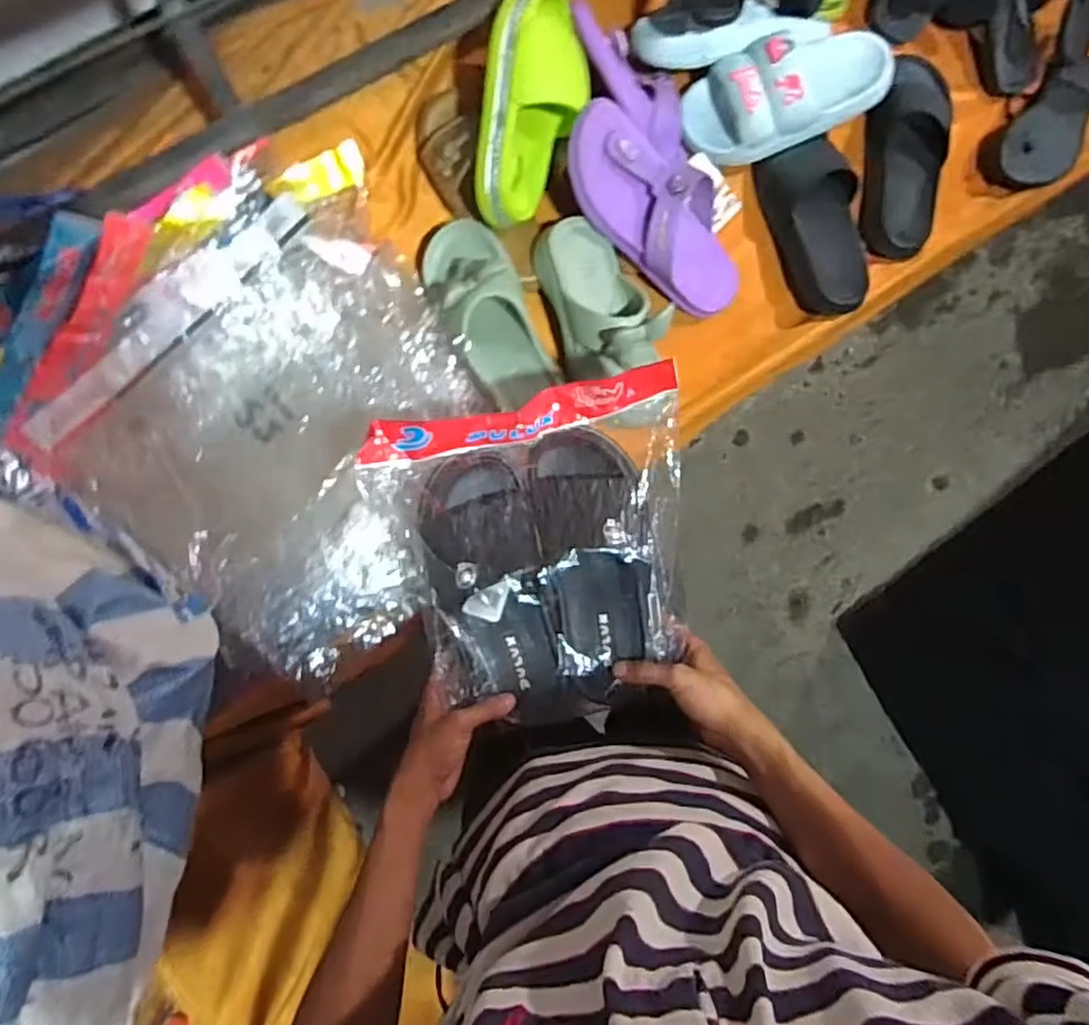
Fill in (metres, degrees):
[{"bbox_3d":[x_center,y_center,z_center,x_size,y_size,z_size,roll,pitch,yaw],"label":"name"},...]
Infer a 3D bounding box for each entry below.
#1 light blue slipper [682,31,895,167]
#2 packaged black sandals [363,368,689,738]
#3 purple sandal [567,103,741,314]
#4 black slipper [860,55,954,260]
[{"bbox_3d":[0.285,-0.487,0.798,0.231,0.089,0.106,-20,88,-6],"label":"light blue slipper"},{"bbox_3d":[0.005,0.039,0.635,0.279,0.063,0.290,-13,87,-6],"label":"packaged black sandals"},{"bbox_3d":[0.130,-0.329,0.771,0.259,0.049,0.107,42,83,-22],"label":"purple sandal"},{"bbox_3d":[0.442,-0.439,0.849,0.089,0.064,0.256,9,85,-4],"label":"black slipper"}]

